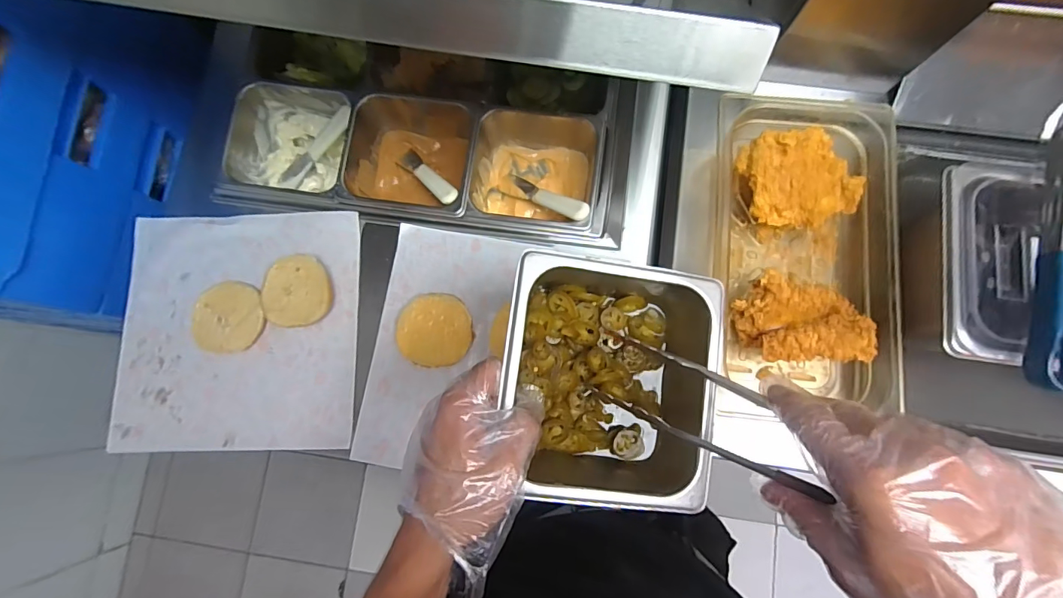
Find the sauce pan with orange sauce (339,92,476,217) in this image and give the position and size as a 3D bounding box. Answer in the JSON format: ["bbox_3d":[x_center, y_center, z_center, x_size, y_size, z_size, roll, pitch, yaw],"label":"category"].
[{"bbox_3d":[-0.159,-0.193,0.630,0.164,0.095,0.169,6,81,3],"label":"sauce pan with orange sauce"}]

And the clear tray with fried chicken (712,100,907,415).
[{"bbox_3d":[0.268,-0.042,0.459,0.175,0.064,0.318,5,81,3],"label":"clear tray with fried chicken"}]

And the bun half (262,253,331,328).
[{"bbox_3d":[-0.297,-0.009,0.572,0.081,0.031,0.089,0,81,2],"label":"bun half"}]

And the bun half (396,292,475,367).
[{"bbox_3d":[-0.121,0.040,0.569,0.094,0.015,0.090,0,81,2],"label":"bun half"}]

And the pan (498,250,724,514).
[{"bbox_3d":[0.060,0.064,0.352,0.154,0.080,0.175,7,81,3],"label":"pan"}]

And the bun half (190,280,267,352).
[{"bbox_3d":[-0.385,0.026,0.569,0.080,0.020,0.090,29,83,6],"label":"bun half"}]

